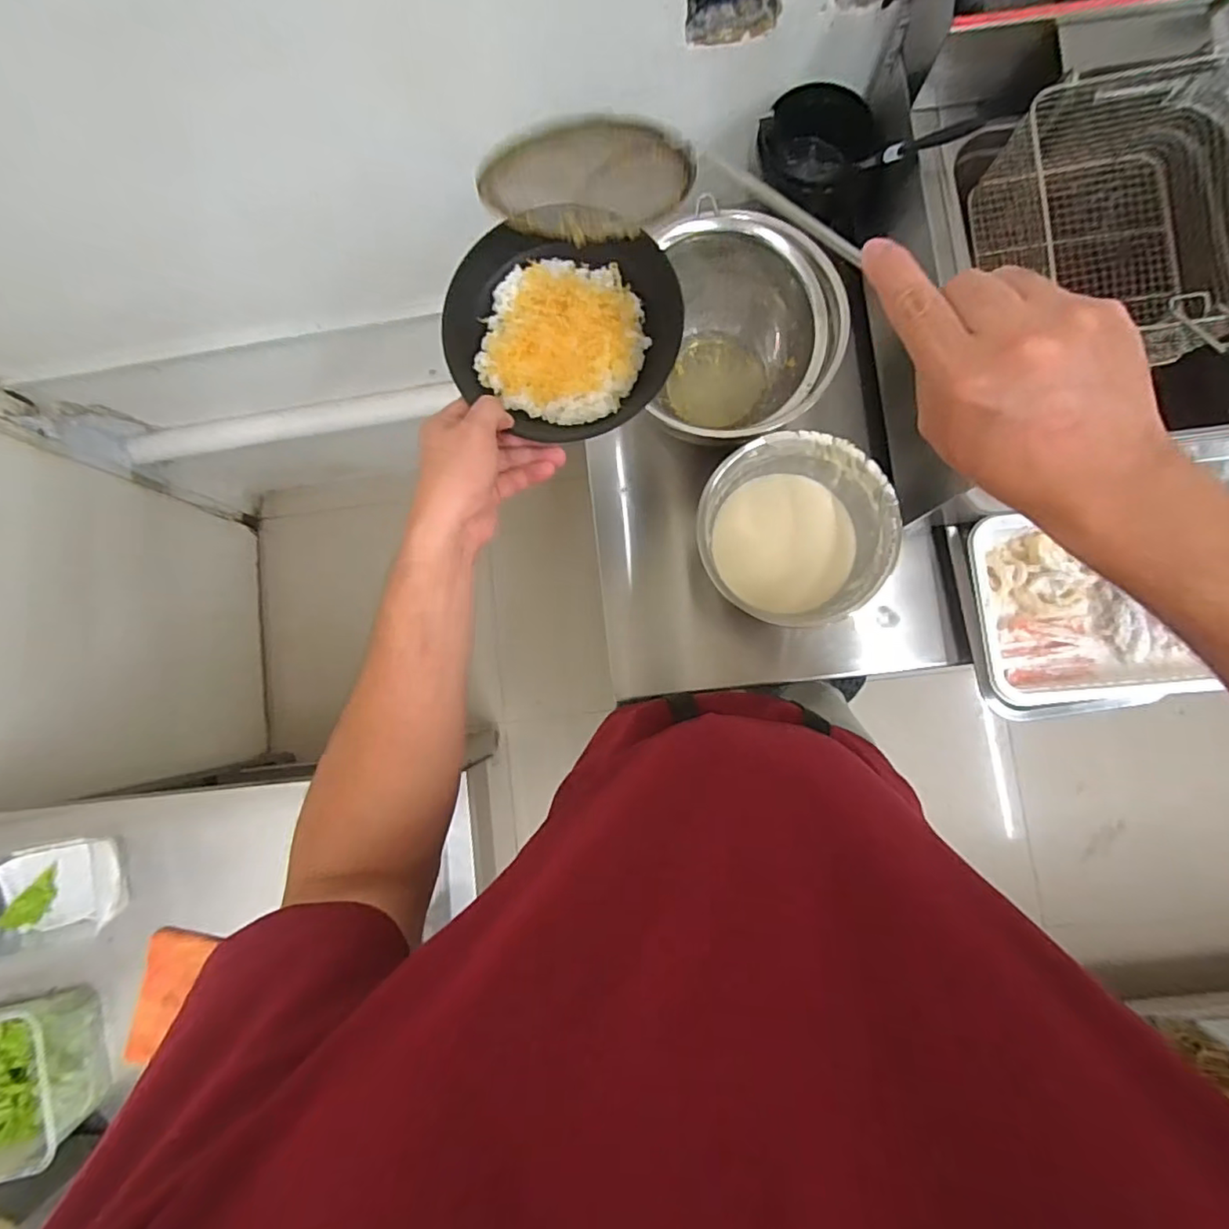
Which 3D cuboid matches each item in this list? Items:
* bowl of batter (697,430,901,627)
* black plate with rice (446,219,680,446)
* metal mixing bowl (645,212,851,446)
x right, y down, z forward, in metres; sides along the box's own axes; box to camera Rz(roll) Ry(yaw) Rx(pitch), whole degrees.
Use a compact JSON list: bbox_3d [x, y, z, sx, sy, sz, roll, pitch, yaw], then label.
[{"bbox_3d":[0.179,-0.084,0.604,0.181,0.087,0.171,0,85,2],"label":"bowl of batter"},{"bbox_3d":[-0.039,-0.223,0.461,0.174,0.050,0.158,10,85,3],"label":"black plate with rice"},{"bbox_3d":[0.137,-0.290,0.622,0.178,0.113,0.180,0,85,2],"label":"metal mixing bowl"}]

